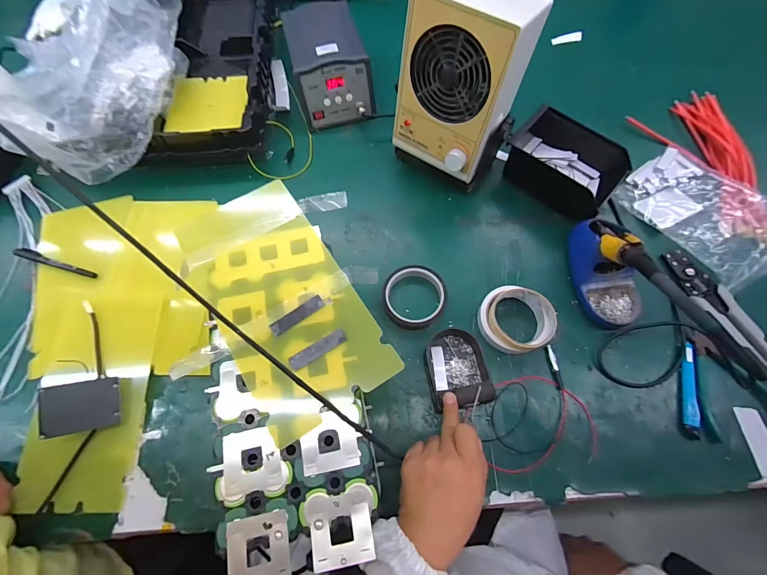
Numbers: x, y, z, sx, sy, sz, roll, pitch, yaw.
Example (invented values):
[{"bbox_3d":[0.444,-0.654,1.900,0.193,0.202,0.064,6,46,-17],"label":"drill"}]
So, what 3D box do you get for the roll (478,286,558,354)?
[{"bbox_3d":[0.181,0.044,0.494,0.095,0.034,0.086,18,70,8],"label":"roll"}]

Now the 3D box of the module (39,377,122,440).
[{"bbox_3d":[-0.371,0.147,0.441,0.078,0.007,0.059,-6,78,-25],"label":"module"}]

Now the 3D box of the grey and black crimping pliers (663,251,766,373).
[{"bbox_3d":[0.473,0.026,0.498,0.047,0.020,0.191,-23,70,-7],"label":"grey and black crimping pliers"}]

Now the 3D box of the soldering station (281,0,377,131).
[{"bbox_3d":[-0.098,-0.403,0.650,0.130,0.090,0.216,-13,69,-3],"label":"soldering station"}]

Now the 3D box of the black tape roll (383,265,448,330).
[{"bbox_3d":[0.046,0.015,0.519,0.090,0.025,0.088,-1,68,1],"label":"black tape roll"}]

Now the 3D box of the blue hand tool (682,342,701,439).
[{"bbox_3d":[0.405,0.133,0.472,0.016,0.013,0.124,13,69,7],"label":"blue hand tool"}]

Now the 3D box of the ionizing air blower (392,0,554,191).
[{"bbox_3d":[0.110,-0.271,0.511,0.162,0.247,0.139,39,74,15],"label":"ionizing air blower"}]

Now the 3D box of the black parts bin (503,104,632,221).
[{"bbox_3d":[0.289,-0.195,0.570,0.167,0.065,0.119,42,75,16],"label":"black parts bin"}]

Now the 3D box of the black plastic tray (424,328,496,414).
[{"bbox_3d":[0.094,0.102,0.465,0.073,0.036,0.100,-9,71,-3],"label":"black plastic tray"}]

